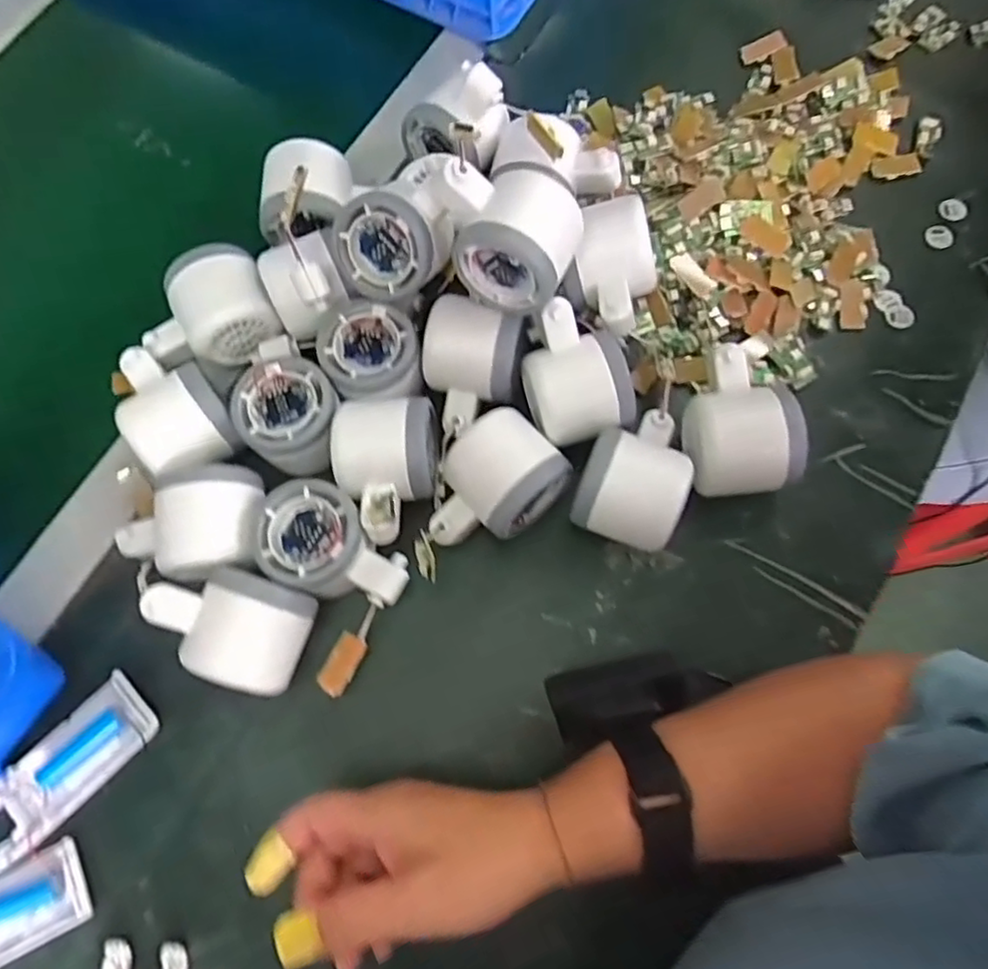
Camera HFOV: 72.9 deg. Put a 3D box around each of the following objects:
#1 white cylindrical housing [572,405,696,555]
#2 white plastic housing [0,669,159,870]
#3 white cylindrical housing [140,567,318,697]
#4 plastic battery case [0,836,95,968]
[{"bbox_3d":[0.081,-0.006,0.384,0.056,0.054,0.082,19,75,7],"label":"white cylindrical housing"},{"bbox_3d":[-0.238,0.157,0.372,0.043,0.012,0.103,43,79,13],"label":"white plastic housing"},{"bbox_3d":[-0.141,0.078,0.366,0.075,0.064,0.057,17,74,7],"label":"white cylindrical housing"},{"bbox_3d":[-0.263,0.229,0.346,0.100,0.020,0.043,-27,74,-6],"label":"plastic battery case"}]

